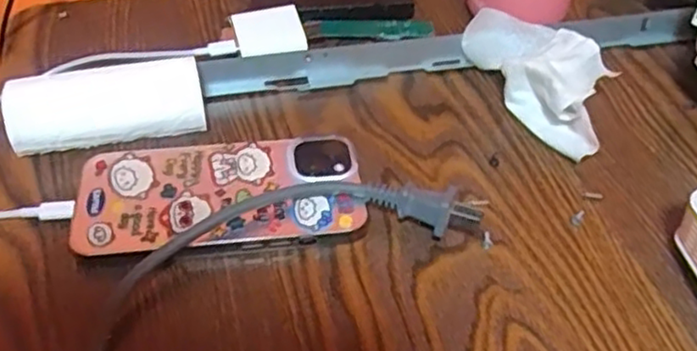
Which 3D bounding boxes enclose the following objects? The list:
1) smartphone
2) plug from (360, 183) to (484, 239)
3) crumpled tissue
[{"bbox_3d":[-0.066,0.012,0.356,0.142,0.016,0.070,-5,45,-9],"label":"smartphone"},{"bbox_3d":[0.039,0.016,0.343,0.064,0.025,0.026,1,45,-2],"label":"plug"},{"bbox_3d":[0.122,-0.061,0.418,0.055,0.038,0.112,-23,50,-24],"label":"crumpled tissue"}]

